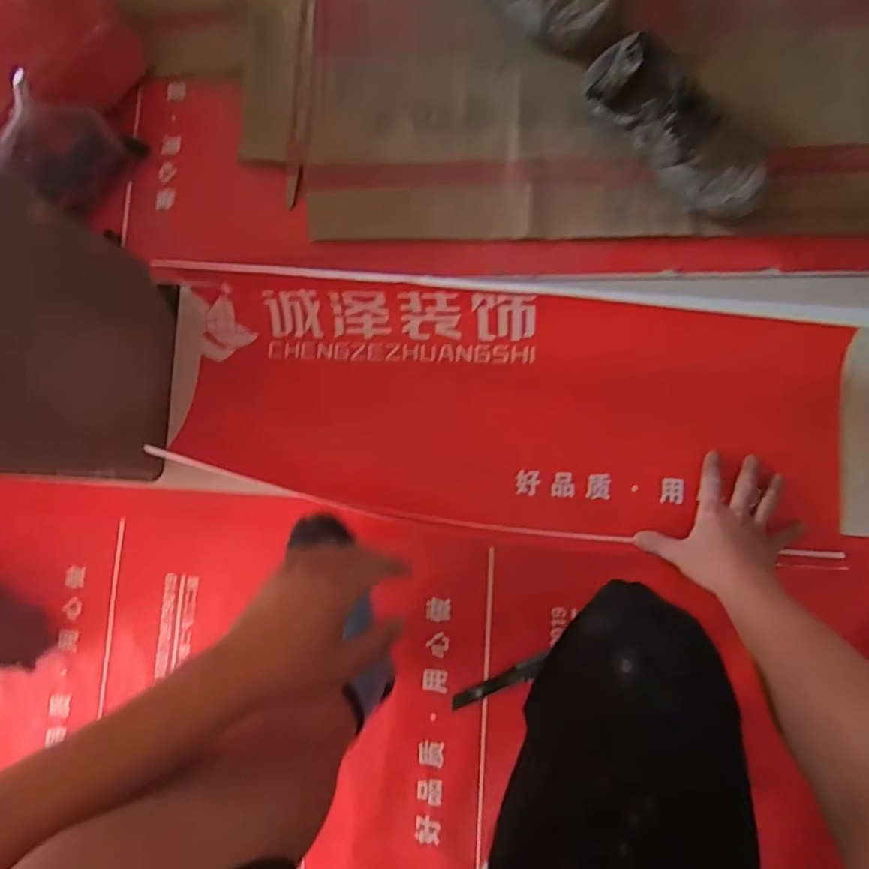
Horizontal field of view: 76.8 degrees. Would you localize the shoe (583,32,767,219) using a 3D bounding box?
[{"bbox_3d":[0.274,-0.355,0.631,0.098,0.082,0.256,-36,80,3],"label":"shoe"}]

